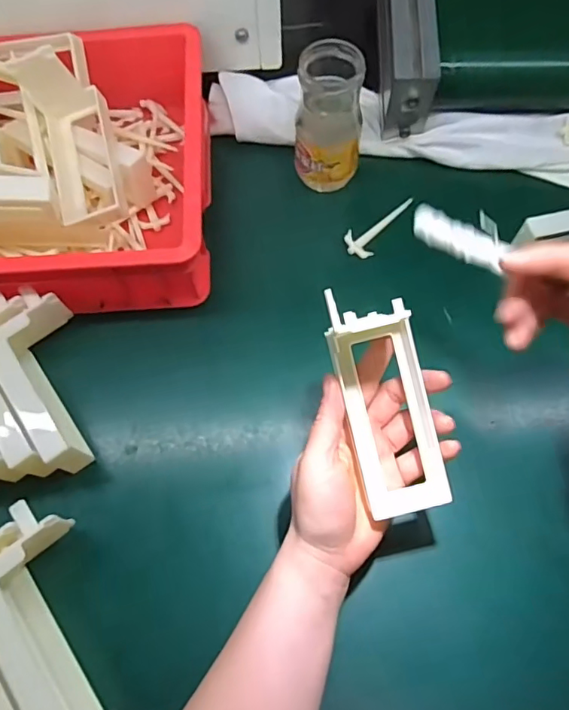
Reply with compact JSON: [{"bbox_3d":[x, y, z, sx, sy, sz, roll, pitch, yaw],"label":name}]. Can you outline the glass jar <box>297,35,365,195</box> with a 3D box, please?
[{"bbox_3d":[0.040,-0.208,0.475,0.057,0.119,0.052,-1,66,1],"label":"glass jar"}]

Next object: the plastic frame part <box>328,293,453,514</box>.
[{"bbox_3d":[0.066,0.029,0.335,0.055,0.018,0.143,-14,85,-5],"label":"plastic frame part"}]

